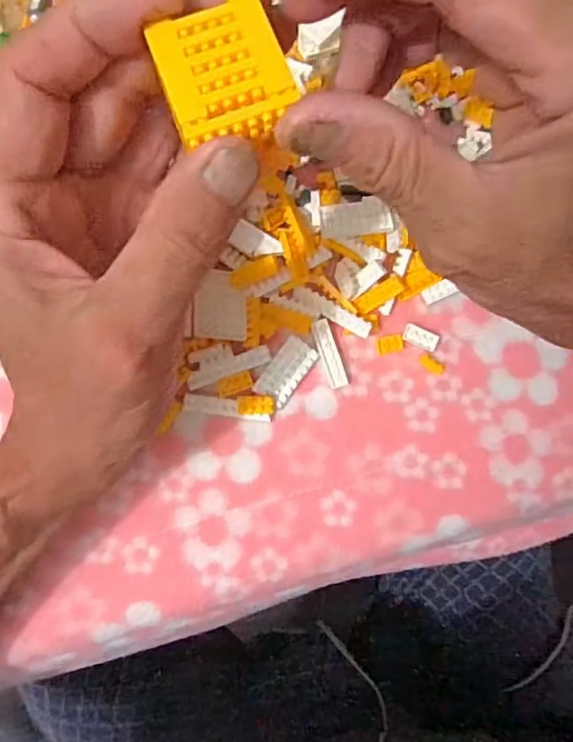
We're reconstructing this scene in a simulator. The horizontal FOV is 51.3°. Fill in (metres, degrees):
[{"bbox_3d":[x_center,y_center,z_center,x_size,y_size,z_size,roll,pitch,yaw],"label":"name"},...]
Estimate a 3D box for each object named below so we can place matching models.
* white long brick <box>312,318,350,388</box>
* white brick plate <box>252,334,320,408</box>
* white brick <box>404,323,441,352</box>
[{"bbox_3d":[0.020,-0.008,0.275,0.008,0.004,0.032,-20,87,-5],"label":"white long brick"},{"bbox_3d":[0.000,0.000,0.270,0.016,0.004,0.030,37,84,-1],"label":"white brick plate"},{"bbox_3d":[0.063,-0.016,0.278,0.016,0.004,0.009,22,85,-2],"label":"white brick"}]

